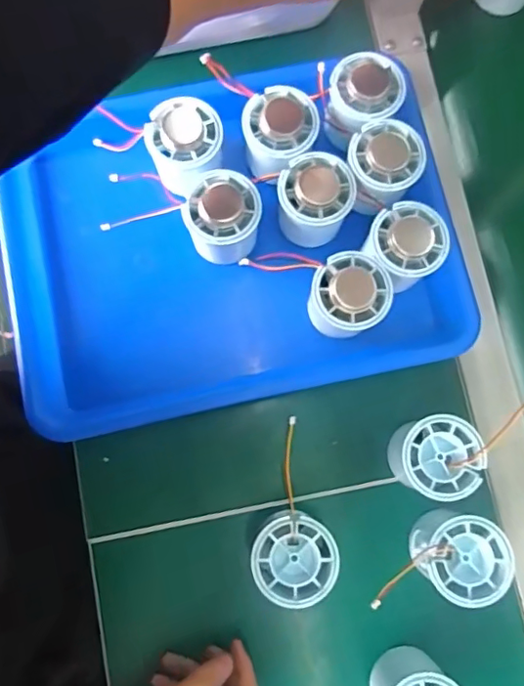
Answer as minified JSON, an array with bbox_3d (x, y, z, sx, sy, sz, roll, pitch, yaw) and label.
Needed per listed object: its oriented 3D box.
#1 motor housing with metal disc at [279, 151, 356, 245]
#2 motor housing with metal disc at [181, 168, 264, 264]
[{"bbox_3d":[0.039,-0.109,0.418,0.056,0.056,0.051,8,80,1],"label":"motor housing with metal disc"},{"bbox_3d":[-0.029,-0.094,0.416,0.052,0.061,0.055,0,80,-1],"label":"motor housing with metal disc"}]

